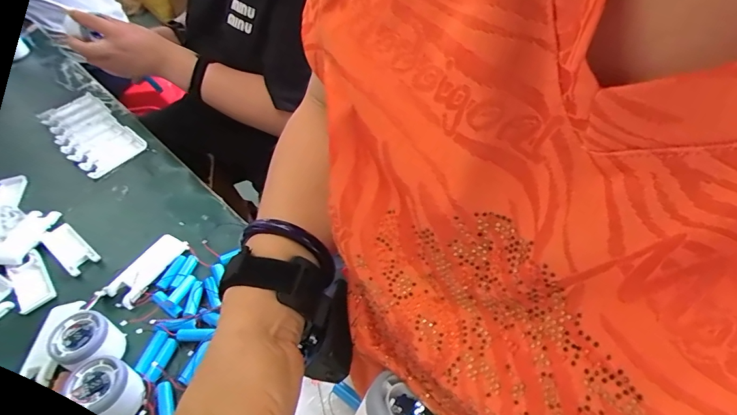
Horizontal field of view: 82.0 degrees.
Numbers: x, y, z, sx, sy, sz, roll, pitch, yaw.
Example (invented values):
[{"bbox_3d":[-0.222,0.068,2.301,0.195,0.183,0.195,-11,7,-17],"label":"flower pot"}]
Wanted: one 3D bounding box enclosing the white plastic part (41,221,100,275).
[{"bbox_3d":[-0.423,0.056,0.601,0.097,0.015,0.041,29,55,28],"label":"white plastic part"}]

